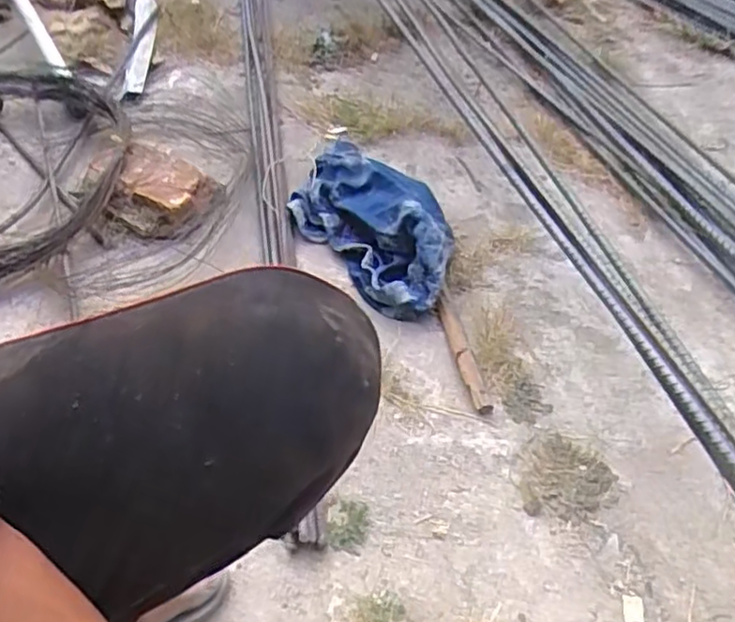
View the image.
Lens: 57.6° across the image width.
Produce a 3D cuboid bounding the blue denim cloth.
[{"bbox_3d":[-0.004,-0.150,0.953,0.178,0.084,0.405,-24,48,-21],"label":"blue denim cloth"}]

